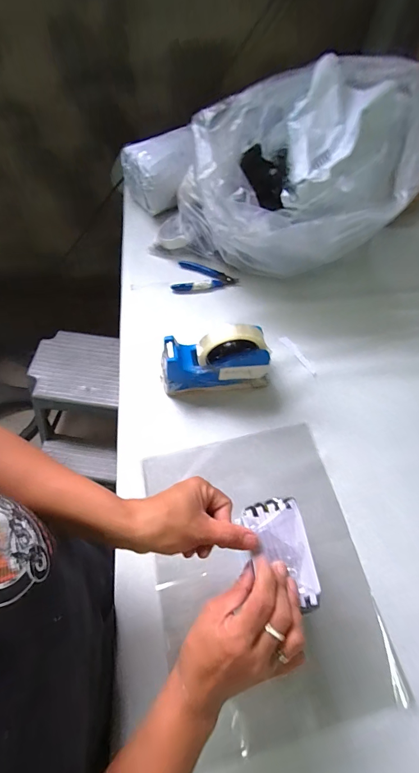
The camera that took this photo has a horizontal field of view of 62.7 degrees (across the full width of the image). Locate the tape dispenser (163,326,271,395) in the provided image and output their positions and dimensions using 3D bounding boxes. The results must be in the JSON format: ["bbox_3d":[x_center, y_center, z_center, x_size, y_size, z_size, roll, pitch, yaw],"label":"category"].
[{"bbox_3d":[0.011,-0.038,0.502,0.162,0.120,0.054,-5,62,-4],"label":"tape dispenser"}]

